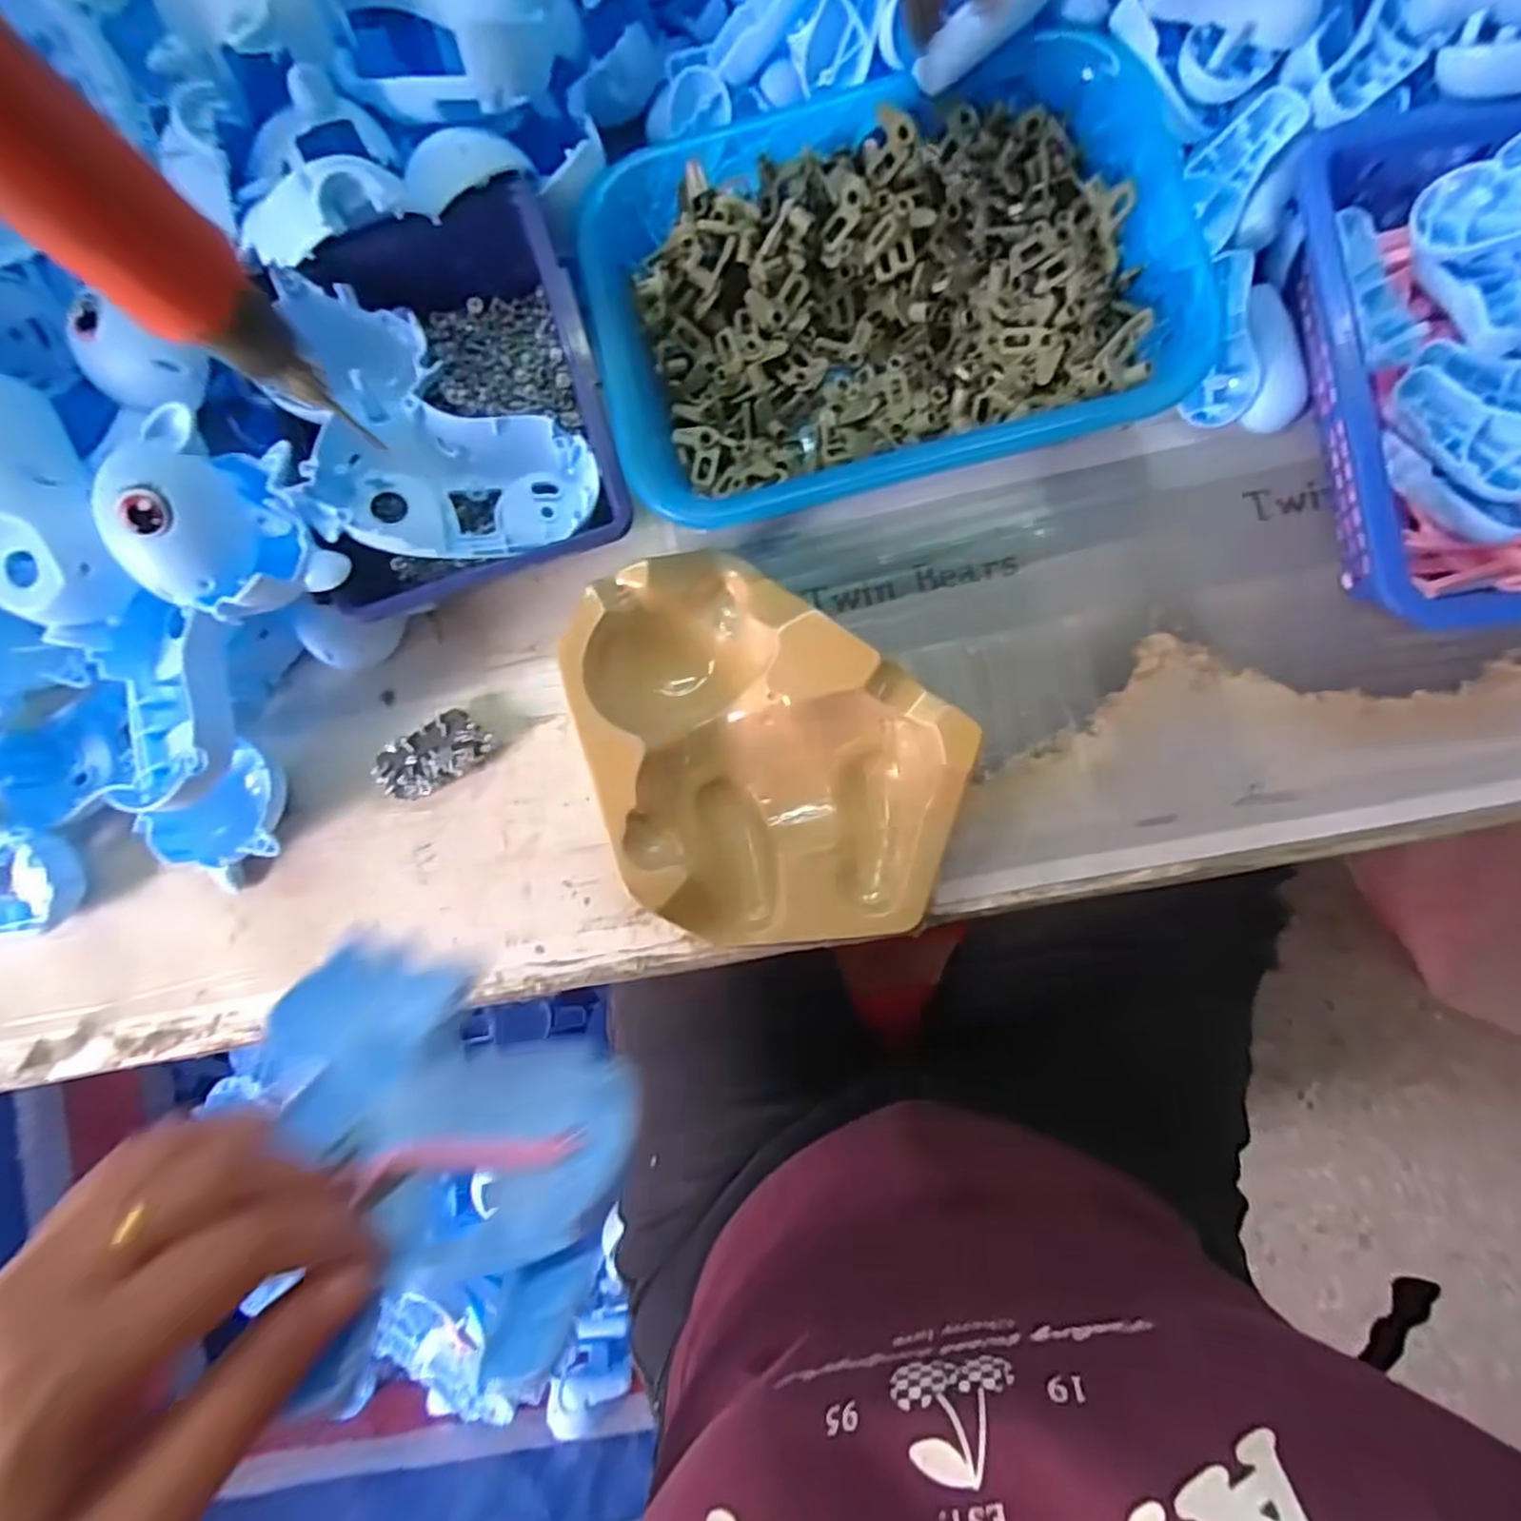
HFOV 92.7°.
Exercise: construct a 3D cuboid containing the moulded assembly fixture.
[{"bbox_3d":[-0.006,0.000,0.332,0.190,0.056,0.139,39,90,9],"label":"moulded assembly fixture"}]

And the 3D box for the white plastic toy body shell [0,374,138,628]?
[{"bbox_3d":[-0.326,-0.115,0.317,0.060,0.035,0.111,-33,82,3],"label":"white plastic toy body shell"}]

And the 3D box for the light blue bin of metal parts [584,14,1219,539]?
[{"bbox_3d":[0.055,-0.222,0.343,0.258,0.060,0.186,-14,83,5],"label":"light blue bin of metal parts"}]

